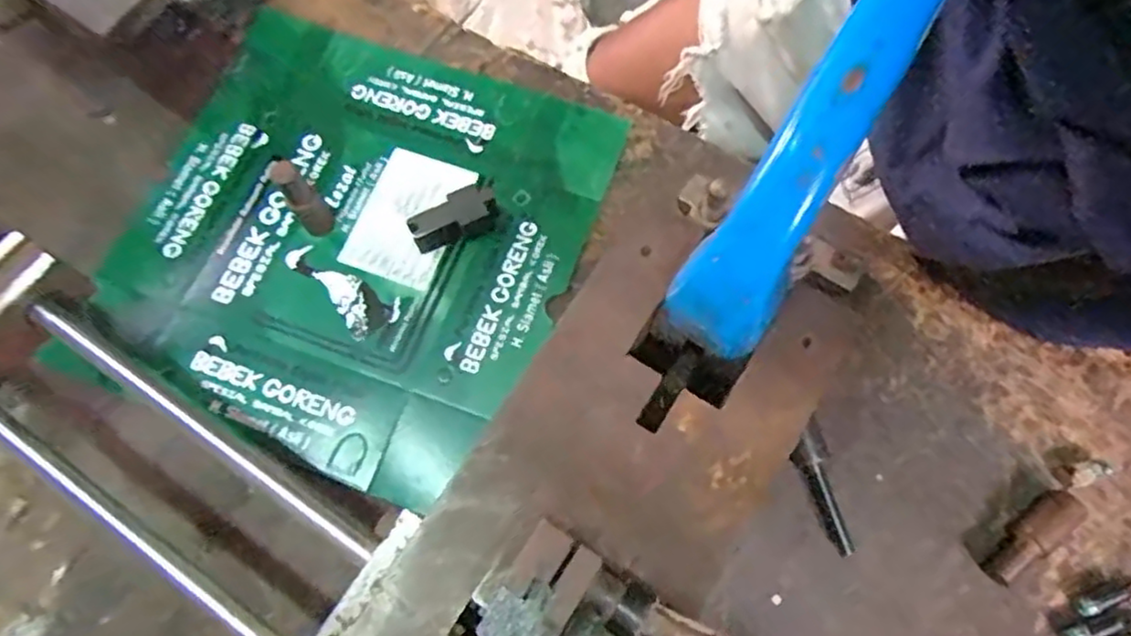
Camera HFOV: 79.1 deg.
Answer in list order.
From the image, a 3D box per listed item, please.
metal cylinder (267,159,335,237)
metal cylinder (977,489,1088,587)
[{"bbox_3d":[-0.163,-0.075,0.419,0.019,0.073,0.016,-35,73,-11],"label":"metal cylinder"},{"bbox_3d":[0.251,0.117,0.370,0.064,0.014,0.021,-32,72,-9],"label":"metal cylinder"}]

